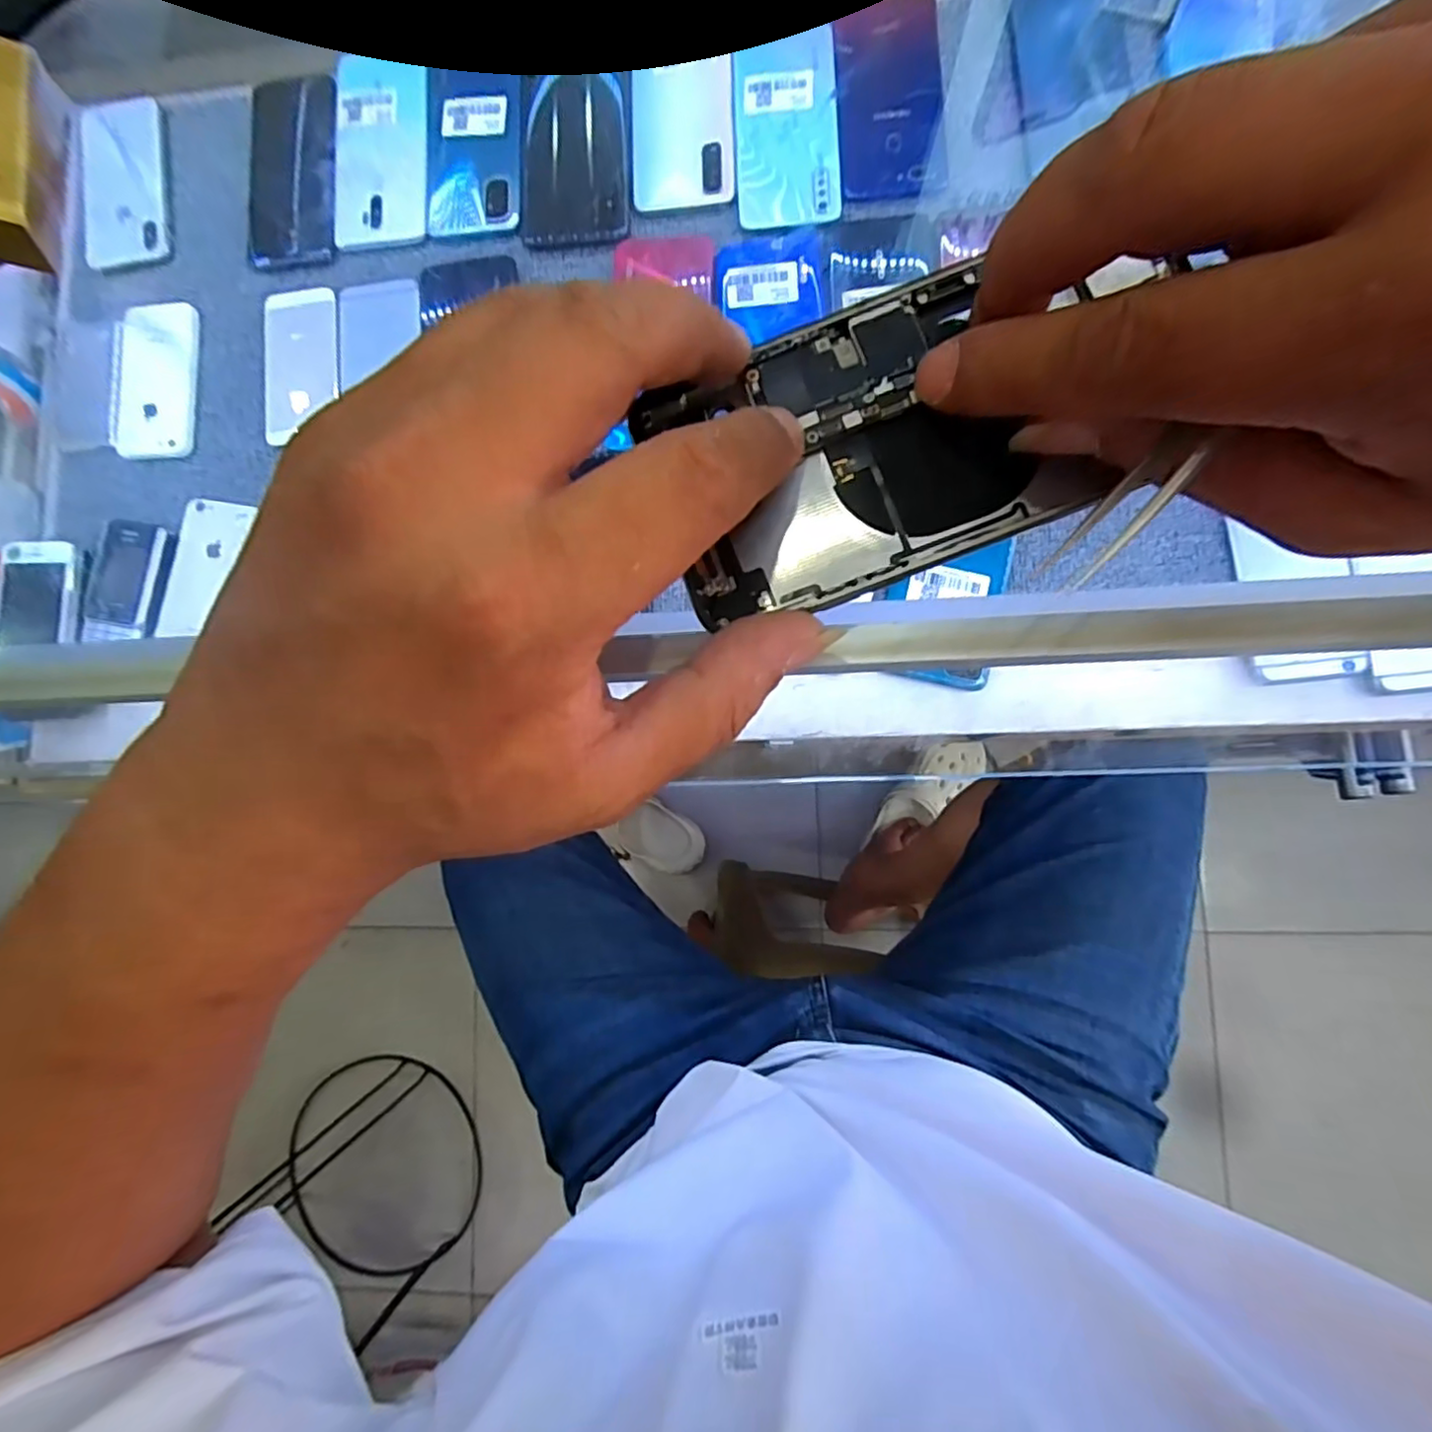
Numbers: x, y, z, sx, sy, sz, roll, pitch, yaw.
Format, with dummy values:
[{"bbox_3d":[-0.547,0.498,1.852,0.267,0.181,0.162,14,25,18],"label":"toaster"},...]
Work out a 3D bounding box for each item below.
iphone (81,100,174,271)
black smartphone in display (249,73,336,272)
[{"bbox_3d":[-0.476,-0.427,0.512,0.072,0.010,0.140,-9,85,5],"label":"iphone"},{"bbox_3d":[-0.334,-0.430,0.499,0.077,0.006,0.157,0,86,6],"label":"black smartphone in display"}]

